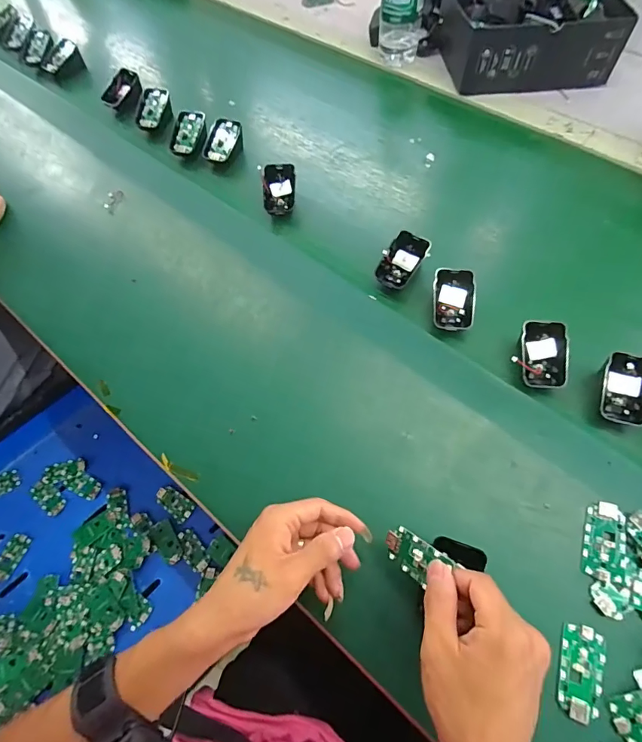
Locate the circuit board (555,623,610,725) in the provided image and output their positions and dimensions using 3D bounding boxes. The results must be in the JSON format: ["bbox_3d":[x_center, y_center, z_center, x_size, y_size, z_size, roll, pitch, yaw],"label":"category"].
[{"bbox_3d":[0.207,0.238,0.330,0.032,0.005,0.063,16,65,12],"label":"circuit board"}]

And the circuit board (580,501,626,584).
[{"bbox_3d":[0.248,0.148,0.364,0.031,0.008,0.064,16,65,12],"label":"circuit board"}]

